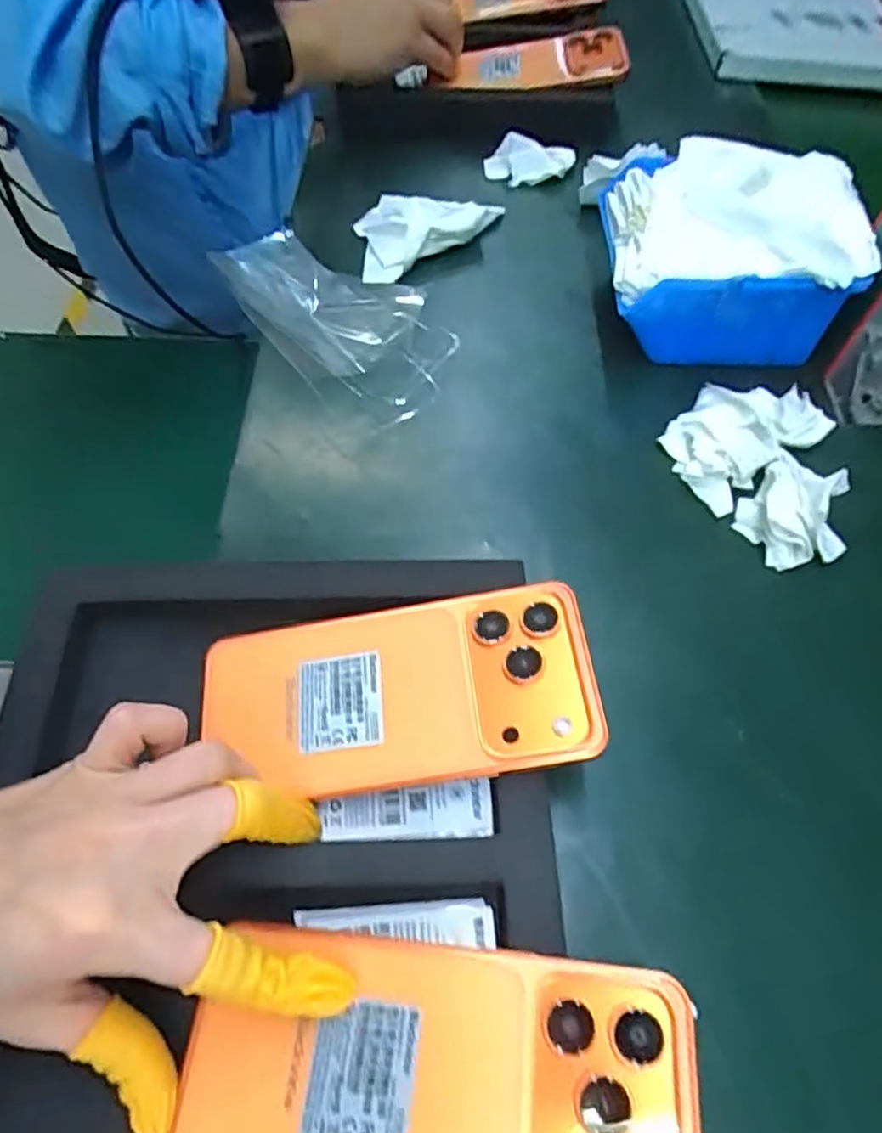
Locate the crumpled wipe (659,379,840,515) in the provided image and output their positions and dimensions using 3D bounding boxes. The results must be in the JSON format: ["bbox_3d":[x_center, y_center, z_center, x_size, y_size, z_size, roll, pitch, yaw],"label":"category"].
[{"bbox_3d":[0.166,-0.073,0.381,0.083,0.031,0.060,-34,67,-20],"label":"crumpled wipe"}]

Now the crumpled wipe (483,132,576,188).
[{"bbox_3d":[0.070,-0.311,0.515,0.067,0.029,0.025,-5,59,-7],"label":"crumpled wipe"}]

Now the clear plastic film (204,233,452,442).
[{"bbox_3d":[-0.069,-0.164,0.437,0.102,0.030,0.184,-35,68,-20],"label":"clear plastic film"}]

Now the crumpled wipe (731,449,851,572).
[{"bbox_3d":[0.184,-0.028,0.343,0.052,0.038,0.052,1,60,-3],"label":"crumpled wipe"}]

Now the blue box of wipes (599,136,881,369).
[{"bbox_3d":[0.170,-0.184,0.411,0.134,0.093,0.109,4,60,-1],"label":"blue box of wipes"}]

